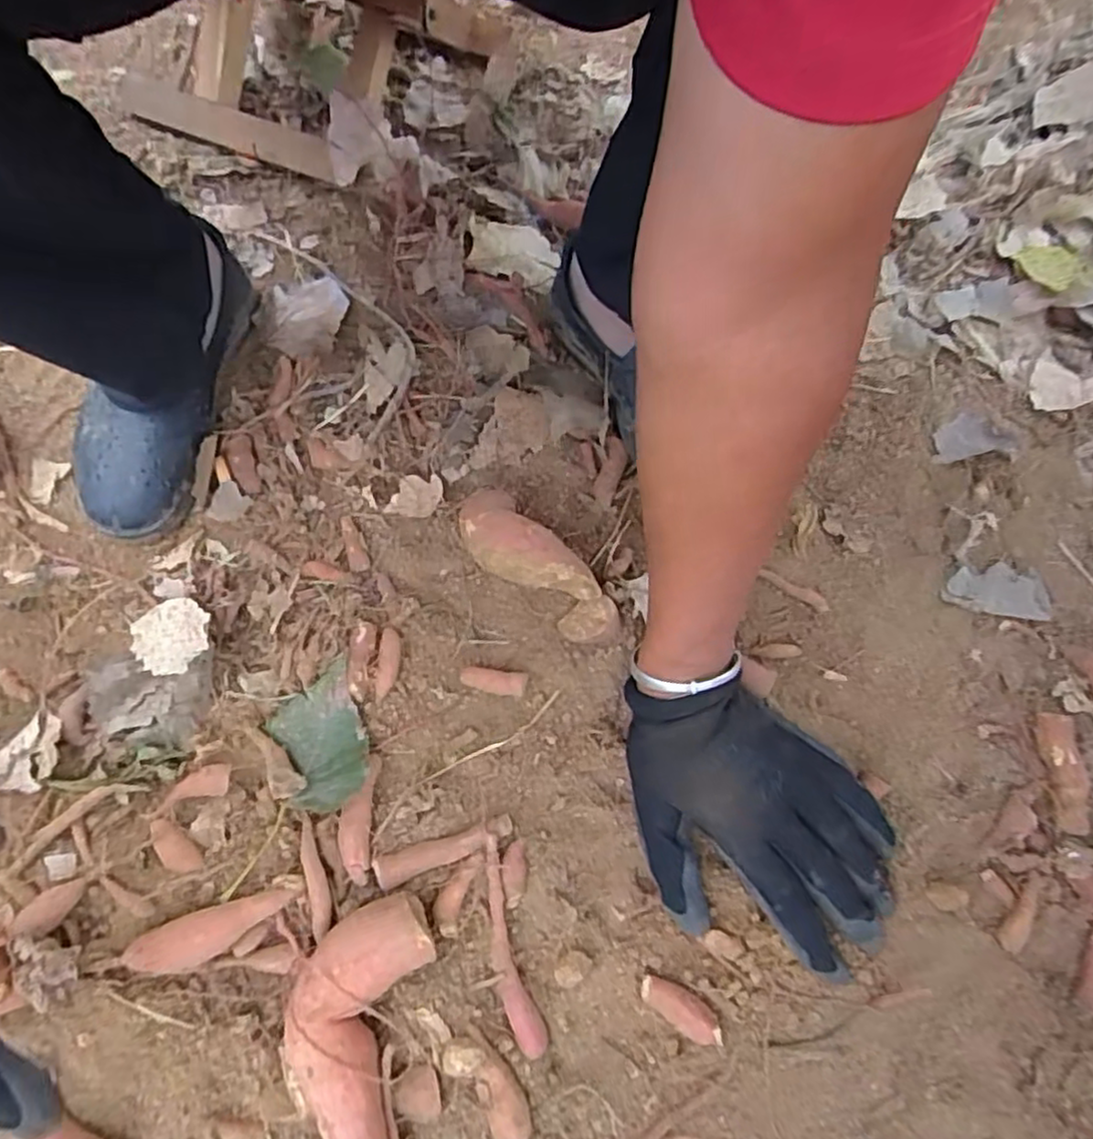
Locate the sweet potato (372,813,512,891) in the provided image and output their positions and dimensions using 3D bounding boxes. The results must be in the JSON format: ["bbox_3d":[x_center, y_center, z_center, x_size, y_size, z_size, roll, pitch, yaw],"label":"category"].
[{"bbox_3d":[-0.055,0.152,0.376,0.075,0.011,0.016,-16,69,-8],"label":"sweet potato"}]

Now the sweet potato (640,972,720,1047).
[{"bbox_3d":[0.069,0.224,0.356,0.043,0.013,0.017,37,71,13],"label":"sweet potato"}]

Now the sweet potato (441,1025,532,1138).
[{"bbox_3d":[-0.027,0.250,0.336,0.021,0.022,0.055,-38,73,-15],"label":"sweet potato"}]

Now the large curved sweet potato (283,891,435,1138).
[{"bbox_3d":[-0.094,0.219,0.335,0.060,0.030,0.116,12,68,3],"label":"large curved sweet potato"}]

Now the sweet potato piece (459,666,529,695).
[{"bbox_3d":[-0.032,0.068,0.428,0.039,0.009,0.014,8,68,2],"label":"sweet potato piece"}]

